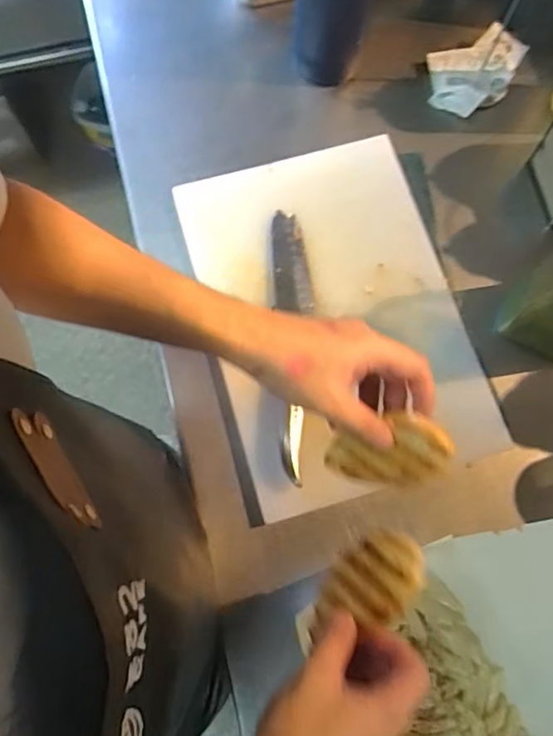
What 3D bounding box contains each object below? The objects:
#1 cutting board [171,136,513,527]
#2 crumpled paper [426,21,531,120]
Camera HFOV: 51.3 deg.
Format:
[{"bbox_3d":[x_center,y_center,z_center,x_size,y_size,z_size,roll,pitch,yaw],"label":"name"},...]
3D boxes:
[{"bbox_3d":[0.055,-0.061,0.618,0.271,0.023,0.384,-16,76,-5],"label":"cutting board"},{"bbox_3d":[0.236,-0.360,0.690,0.104,0.033,0.106,19,75,4],"label":"crumpled paper"}]

